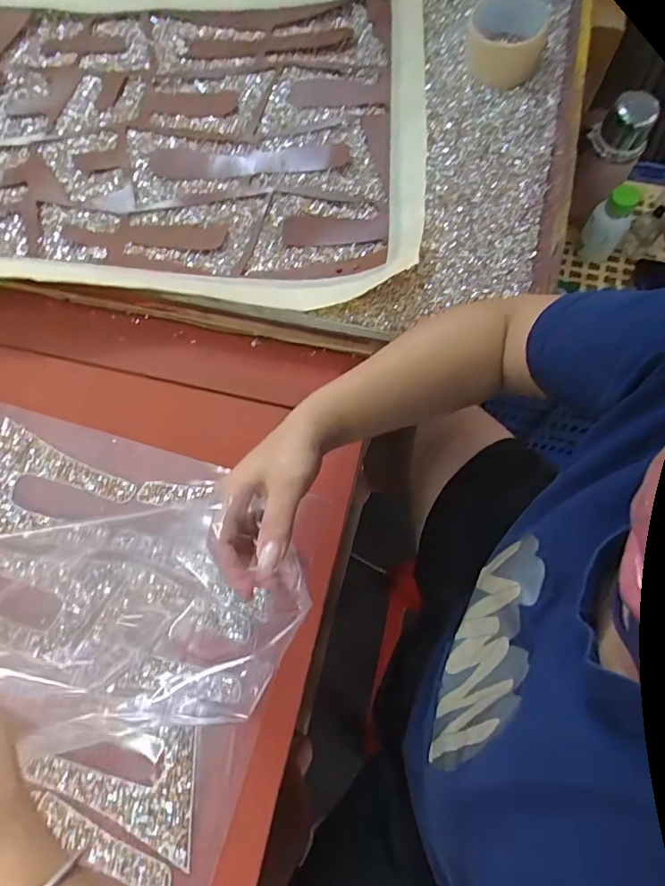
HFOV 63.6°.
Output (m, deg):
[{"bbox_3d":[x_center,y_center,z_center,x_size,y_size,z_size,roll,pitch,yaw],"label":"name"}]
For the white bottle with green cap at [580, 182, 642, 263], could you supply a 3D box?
[{"bbox_3d":[0.431,-0.341,0.831,0.055,0.124,0.053,-38,76,-9],"label":"white bottle with green cap"}]

